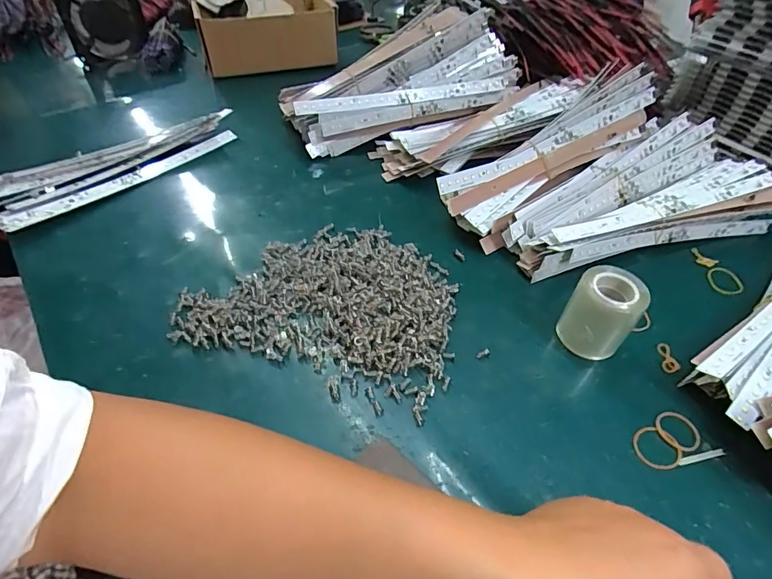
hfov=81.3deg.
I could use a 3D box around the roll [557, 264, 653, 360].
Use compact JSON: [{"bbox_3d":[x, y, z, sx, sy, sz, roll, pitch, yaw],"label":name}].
[{"bbox_3d":[0.182,0.021,0.382,0.052,0.070,0.052,1,47,-1],"label":"roll"}]

